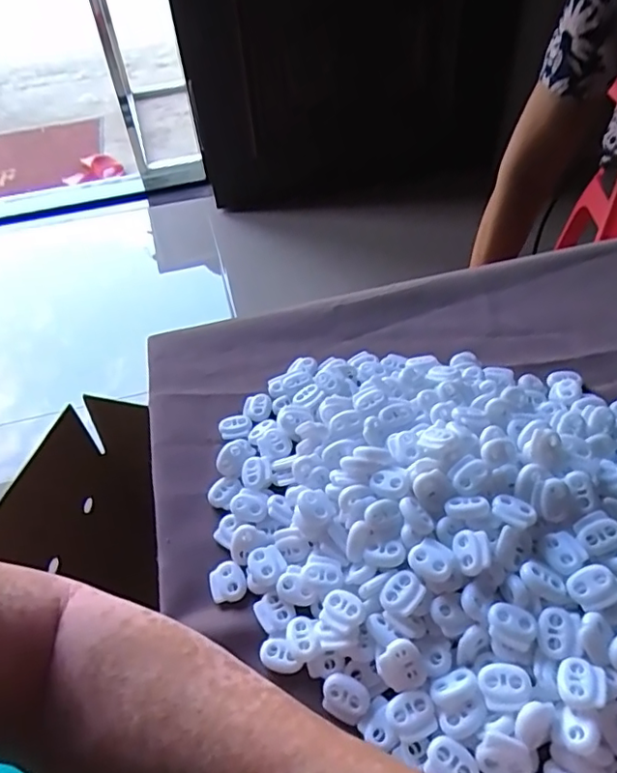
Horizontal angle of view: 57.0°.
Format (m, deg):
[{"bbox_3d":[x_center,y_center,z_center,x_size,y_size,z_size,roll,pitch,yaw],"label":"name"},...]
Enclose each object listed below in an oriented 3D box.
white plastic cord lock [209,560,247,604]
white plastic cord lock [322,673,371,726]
[{"bbox_3d":[-0.044,0.106,0.309,0.019,0.006,0.021,-17,49,-10],"label":"white plastic cord lock"},{"bbox_3d":[0.017,0.143,0.262,0.022,0.004,0.017,24,54,24],"label":"white plastic cord lock"}]

